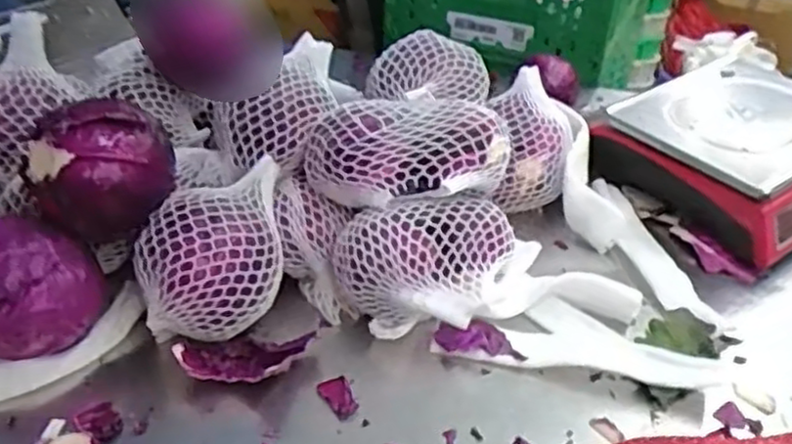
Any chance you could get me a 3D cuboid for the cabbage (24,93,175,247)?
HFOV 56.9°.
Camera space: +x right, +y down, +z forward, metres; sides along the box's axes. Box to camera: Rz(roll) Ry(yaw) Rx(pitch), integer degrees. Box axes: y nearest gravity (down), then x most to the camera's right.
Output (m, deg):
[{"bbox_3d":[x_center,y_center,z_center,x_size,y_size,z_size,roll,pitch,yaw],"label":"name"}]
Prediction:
[{"bbox_3d":[-0.276,-0.052,0.680,0.121,0.095,0.096,-1,36,-5],"label":"cabbage"}]

